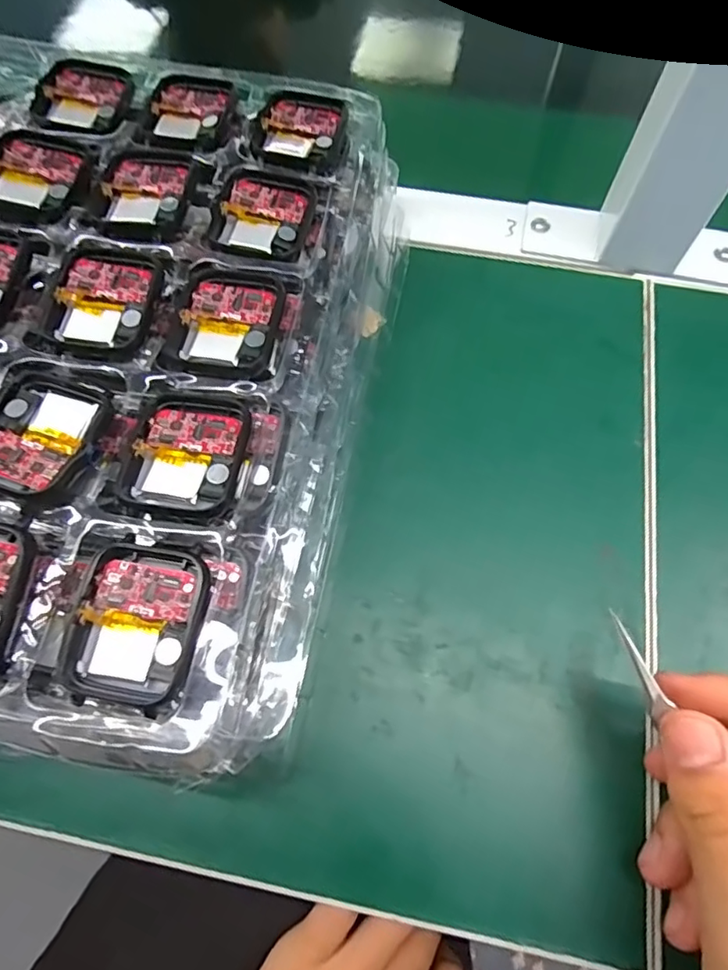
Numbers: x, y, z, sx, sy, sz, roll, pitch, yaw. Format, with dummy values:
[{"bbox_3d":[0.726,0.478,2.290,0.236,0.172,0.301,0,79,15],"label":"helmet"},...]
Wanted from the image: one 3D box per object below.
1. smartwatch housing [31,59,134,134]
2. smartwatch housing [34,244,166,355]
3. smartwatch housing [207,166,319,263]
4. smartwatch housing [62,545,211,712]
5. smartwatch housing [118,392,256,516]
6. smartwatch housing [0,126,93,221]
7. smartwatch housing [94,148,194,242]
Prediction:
[{"bbox_3d":[-0.128,-0.179,0.258,0.041,0.007,0.039,11,67,5],"label":"smartwatch housing"},{"bbox_3d":[-0.098,-0.071,0.208,0.040,0.005,0.042,14,67,6],"label":"smartwatch housing"},{"bbox_3d":[-0.040,-0.112,0.229,0.037,0.005,0.045,11,67,4],"label":"smartwatch housing"},{"bbox_3d":[-0.065,0.040,0.164,0.037,0.011,0.044,12,67,5],"label":"smartwatch housing"},{"bbox_3d":[-0.058,-0.012,0.186,0.037,0.006,0.044,11,67,4],"label":"smartwatch housing"},{"bbox_3d":[-0.136,-0.131,0.232,0.041,0.008,0.045,14,67,6],"label":"smartwatch housing"},{"bbox_3d":[-0.090,-0.121,0.230,0.036,0.004,0.049,6,67,2],"label":"smartwatch housing"}]

